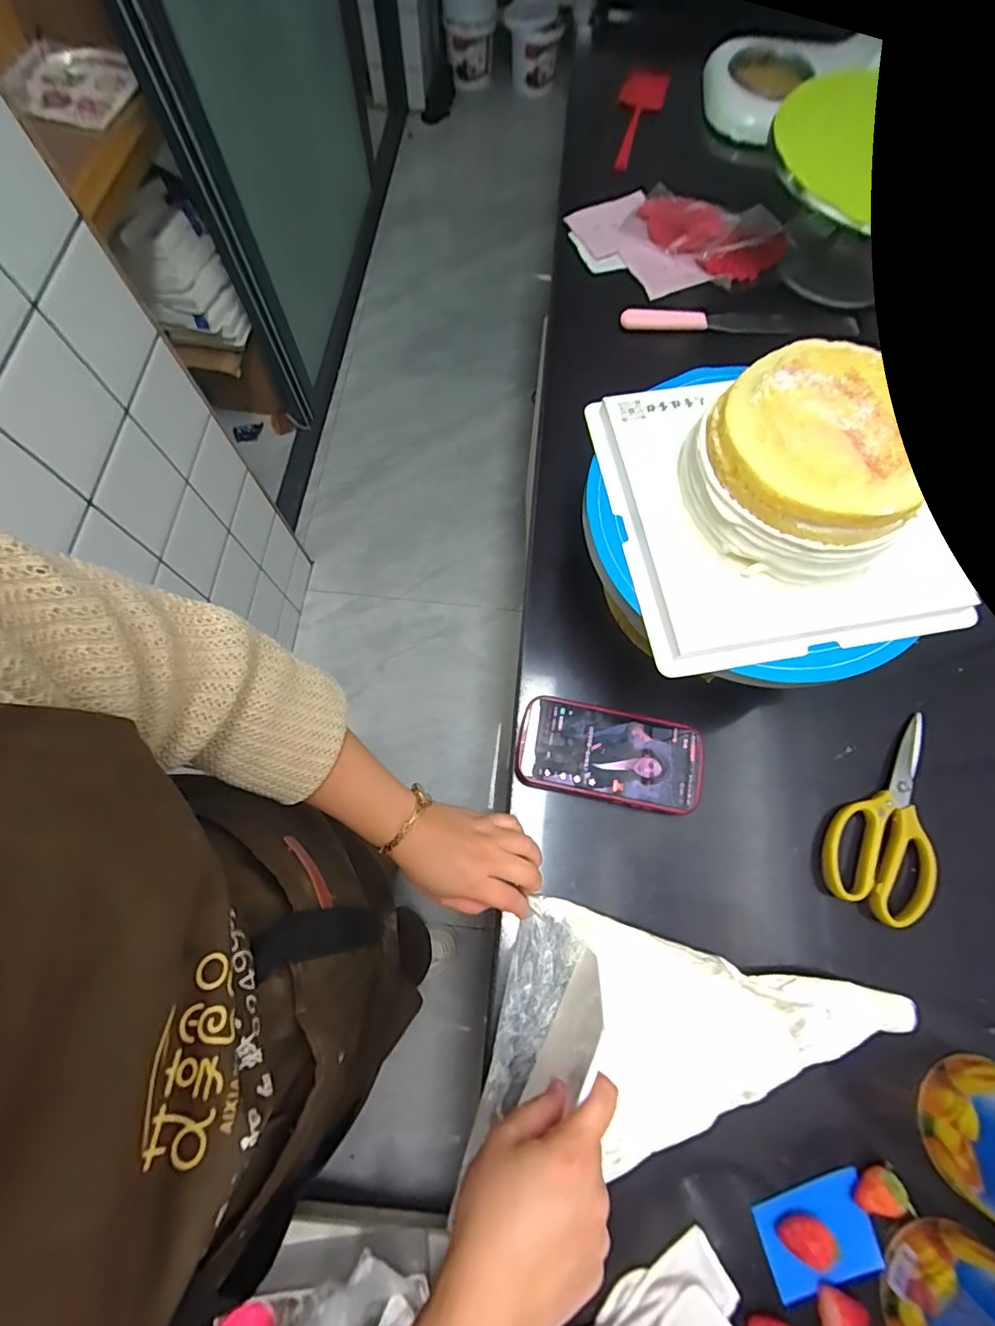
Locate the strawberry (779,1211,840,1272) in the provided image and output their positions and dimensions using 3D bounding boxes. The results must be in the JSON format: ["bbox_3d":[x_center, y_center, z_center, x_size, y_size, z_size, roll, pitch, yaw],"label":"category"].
[{"bbox_3d":[0.225,0.420,0.360,0.036,0.019,0.021,-7,73,-4],"label":"strawberry"}]

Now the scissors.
[{"bbox_3d":[0.359,0.133,0.454,0.085,0.016,0.189,25,74,6],"label":"scissors"}]

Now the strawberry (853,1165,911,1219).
[{"bbox_3d":[0.286,0.394,0.368,0.036,0.017,0.021,-22,75,-8],"label":"strawberry"}]

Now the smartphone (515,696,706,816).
[{"bbox_3d":[0.104,0.086,0.460,0.166,0.019,0.083,10,73,2],"label":"smartphone"}]

